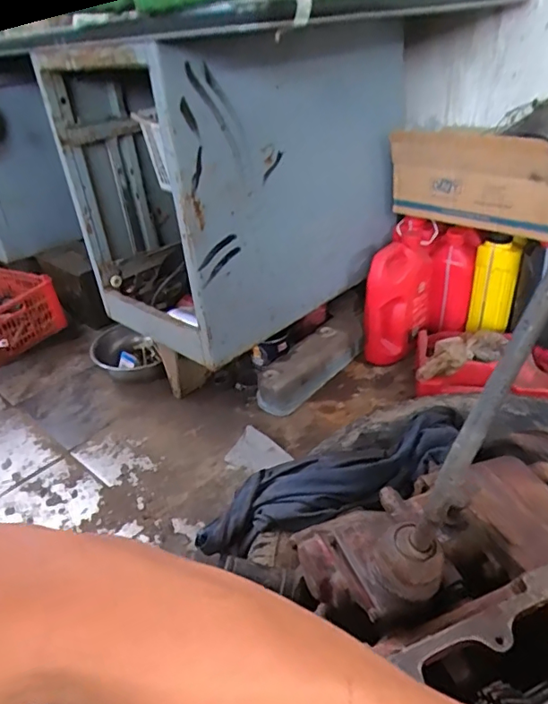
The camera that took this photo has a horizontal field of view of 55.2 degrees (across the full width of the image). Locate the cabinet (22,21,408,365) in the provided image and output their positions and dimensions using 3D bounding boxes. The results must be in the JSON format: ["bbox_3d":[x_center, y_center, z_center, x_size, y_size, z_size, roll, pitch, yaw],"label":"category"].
[{"bbox_3d":[-0.083,-0.401,1.206,0.513,0.537,0.628,21,40,36],"label":"cabinet"}]

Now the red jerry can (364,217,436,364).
[{"bbox_3d":[0.305,-0.137,1.277,0.123,0.291,0.206,14,36,28],"label":"red jerry can"}]

